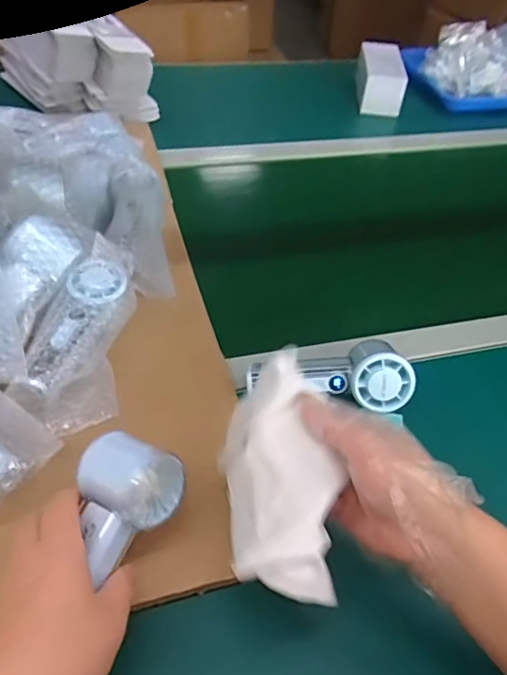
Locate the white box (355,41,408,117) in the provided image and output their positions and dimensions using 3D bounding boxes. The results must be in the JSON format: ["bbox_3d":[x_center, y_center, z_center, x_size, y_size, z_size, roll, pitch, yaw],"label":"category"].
[{"bbox_3d":[0.246,-0.509,1.041,0.082,0.077,0.174,7,47,1],"label":"white box"}]

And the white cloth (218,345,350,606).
[{"bbox_3d":[0.018,0.089,0.356,0.069,0.029,0.156,-2,68,-7],"label":"white cloth"}]

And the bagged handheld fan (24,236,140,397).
[{"bbox_3d":[-0.163,-0.014,0.523,0.057,0.075,0.168,15,60,8],"label":"bagged handheld fan"}]

